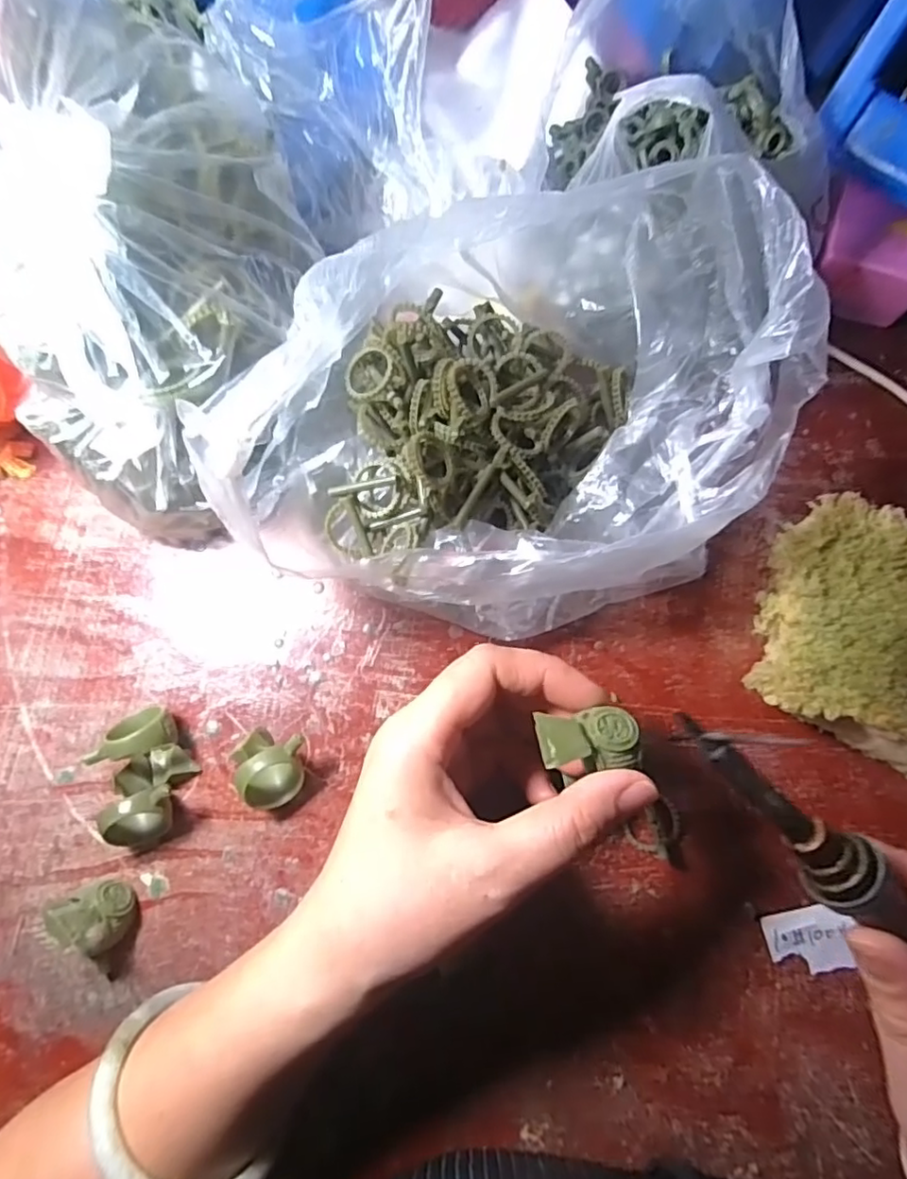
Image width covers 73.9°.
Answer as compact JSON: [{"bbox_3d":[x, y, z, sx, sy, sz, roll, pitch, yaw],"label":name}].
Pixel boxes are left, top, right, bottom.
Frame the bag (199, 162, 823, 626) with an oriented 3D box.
[{"bbox_3d":[0.013,-0.071,0.244,0.226,0.114,0.188,-29,79,-6],"label":"bag"}]

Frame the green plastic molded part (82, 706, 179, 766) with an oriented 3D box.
[{"bbox_3d":[-0.135,0.062,0.260,0.030,0.029,0.019,-11,78,-2],"label":"green plastic molded part"}]

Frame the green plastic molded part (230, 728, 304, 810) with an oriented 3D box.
[{"bbox_3d":[-0.078,0.075,0.259,0.024,0.025,0.033,-27,79,-5],"label":"green plastic molded part"}]

